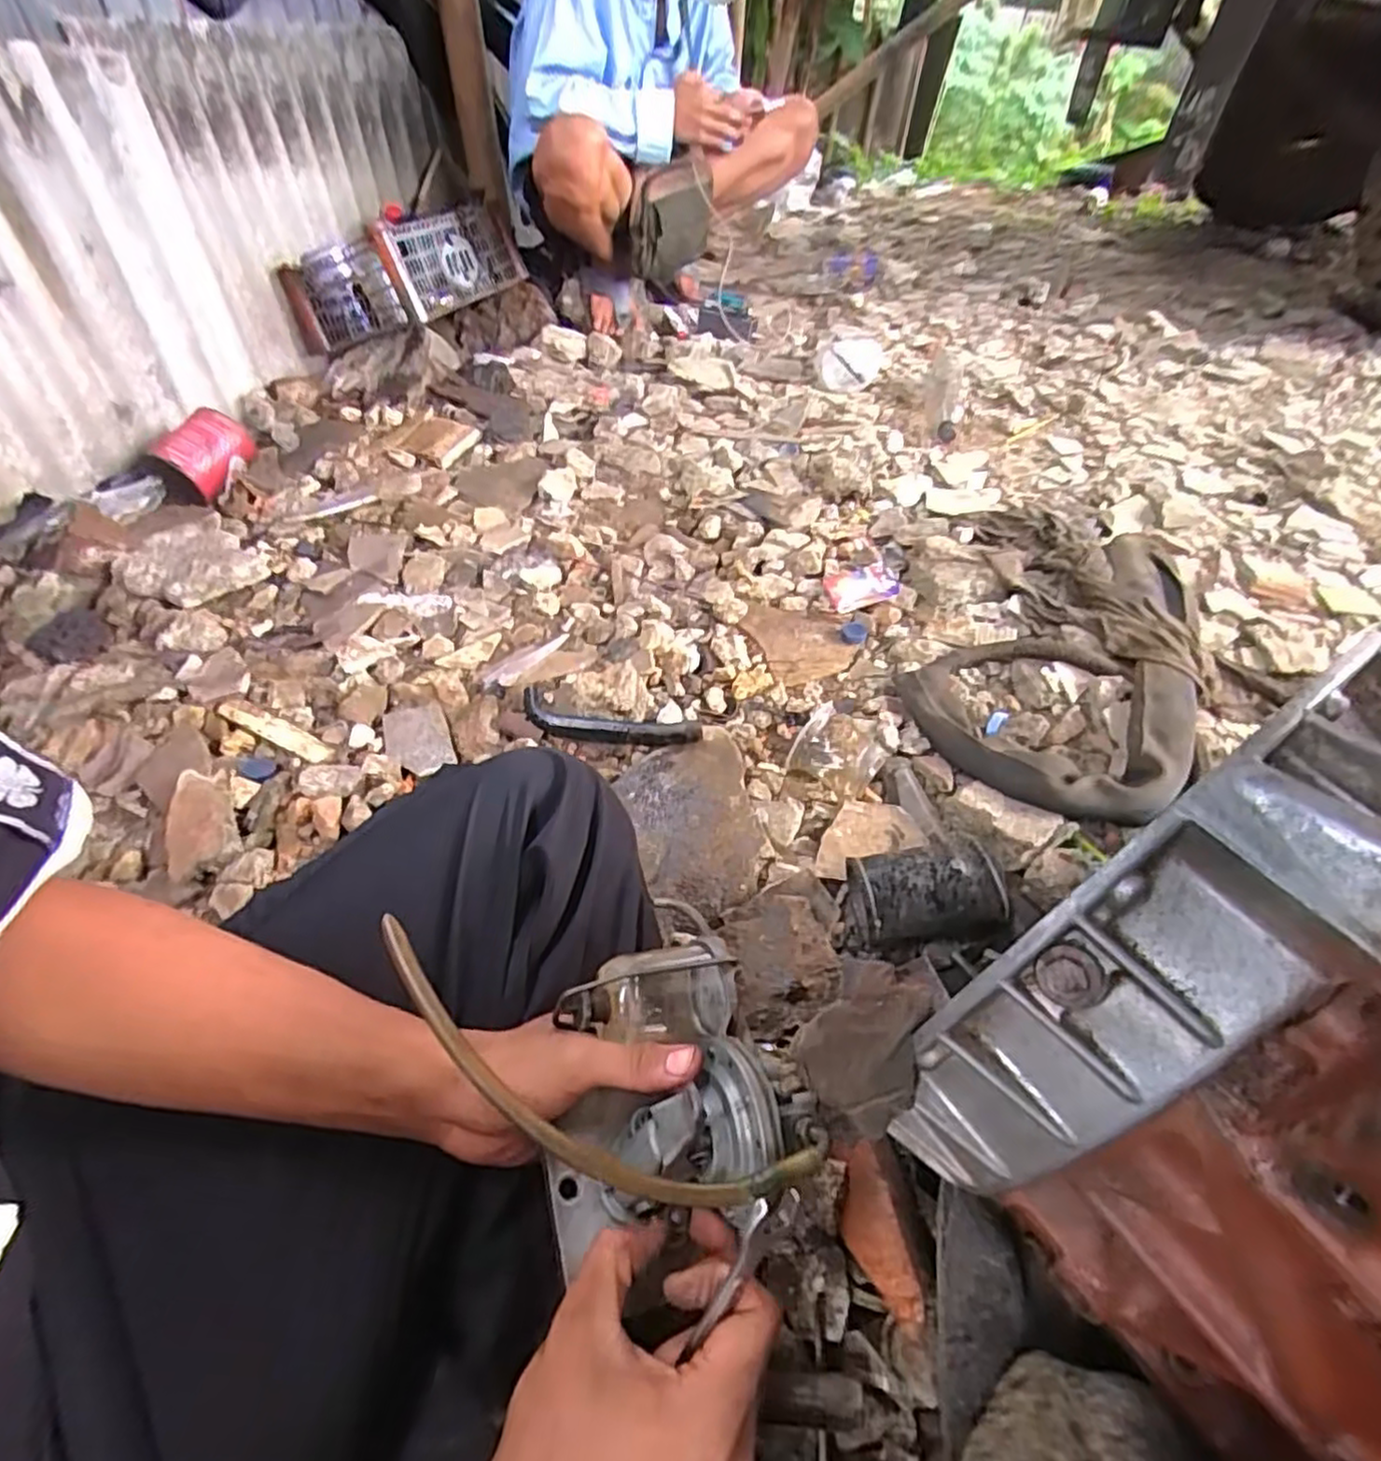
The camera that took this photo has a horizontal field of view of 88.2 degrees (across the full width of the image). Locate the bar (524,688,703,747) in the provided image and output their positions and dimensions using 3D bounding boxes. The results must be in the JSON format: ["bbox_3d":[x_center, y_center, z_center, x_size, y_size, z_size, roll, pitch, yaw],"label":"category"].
[{"bbox_3d":[-0.094,-0.007,0.803,0.208,0.014,0.042,13,50,9],"label":"bar"}]

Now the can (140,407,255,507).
[{"bbox_3d":[-0.734,-0.413,1.071,0.080,0.089,0.144,14,50,10],"label":"can"}]

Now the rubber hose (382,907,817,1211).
[{"bbox_3d":[-0.044,0.139,0.283,0.200,0.006,0.051,31,53,3],"label":"rubber hose"}]

